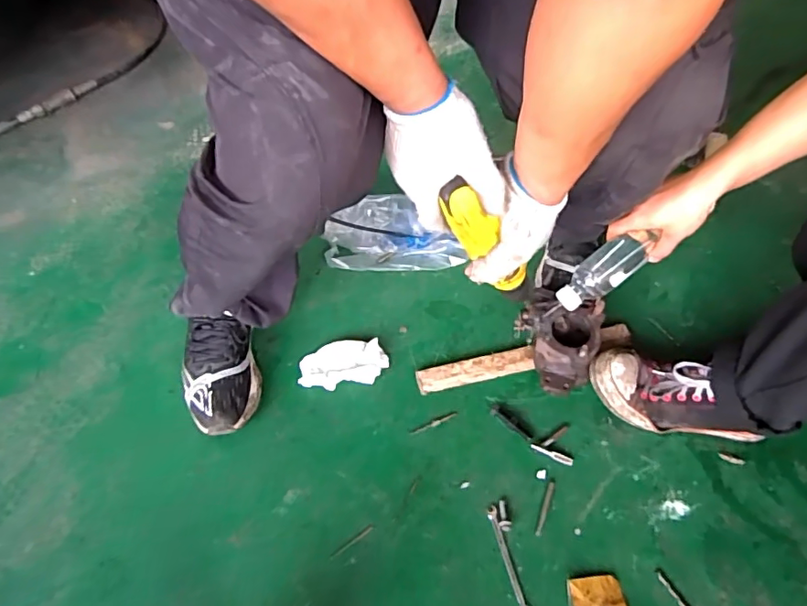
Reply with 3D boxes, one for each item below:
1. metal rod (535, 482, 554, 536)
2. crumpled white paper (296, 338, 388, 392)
[{"bbox_3d":[0.183,0.264,0.684,0.009,0.006,0.072,18,59,16],"label":"metal rod"},{"bbox_3d":[-0.094,0.095,0.825,0.133,0.022,0.079,-13,56,-4],"label":"crumpled white paper"}]

